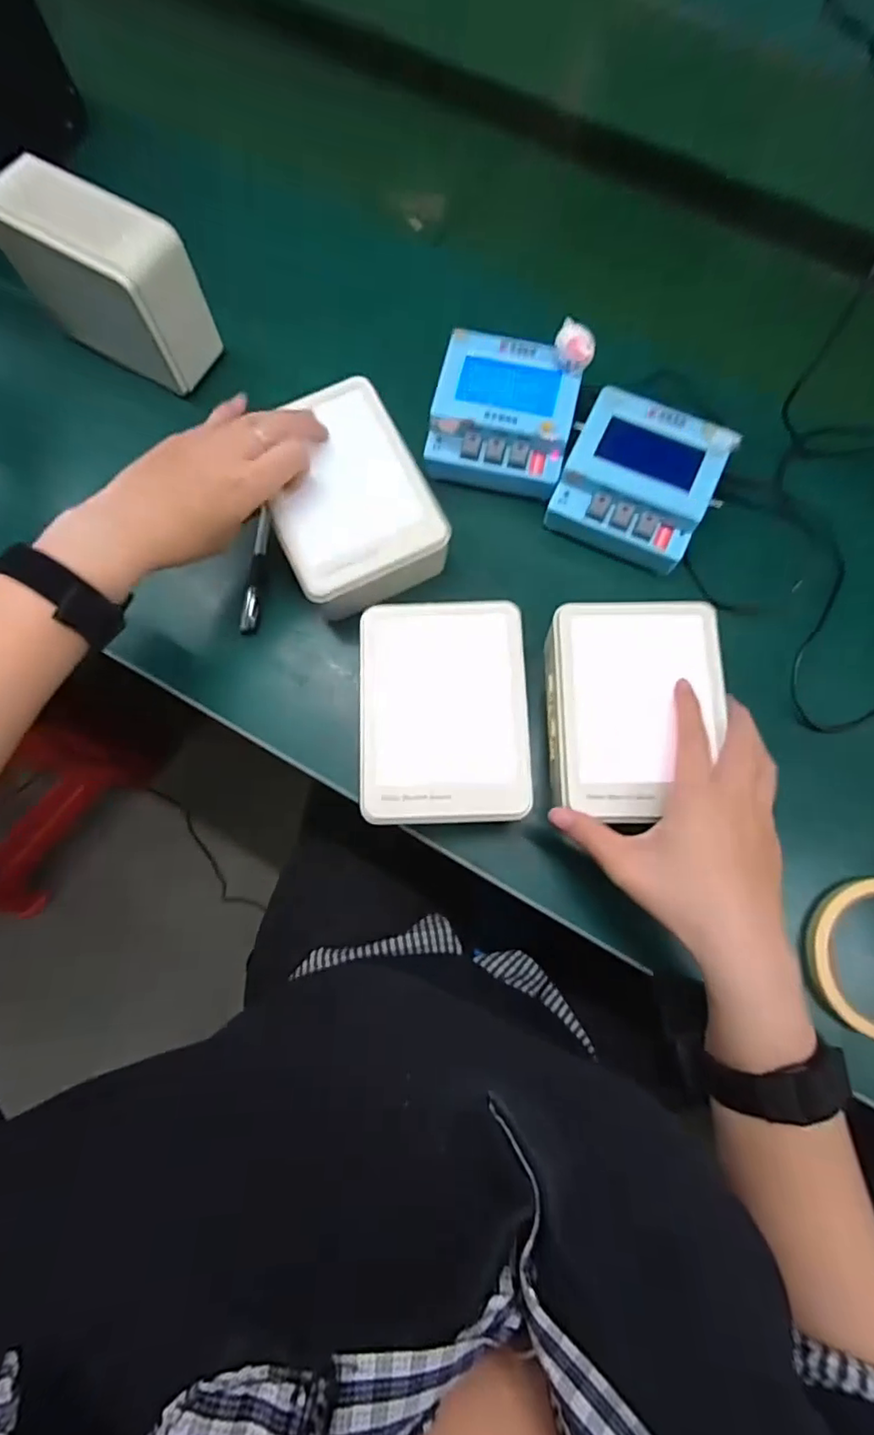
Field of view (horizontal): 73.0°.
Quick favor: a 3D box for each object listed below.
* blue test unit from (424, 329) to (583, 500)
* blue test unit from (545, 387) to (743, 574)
[{"bbox_3d":[0.049,-0.222,0.444,0.103,0.052,0.100,13,74,3],"label":"blue test unit"},{"bbox_3d":[0.144,-0.168,0.427,0.104,0.048,0.100,23,75,6],"label":"blue test unit"}]

